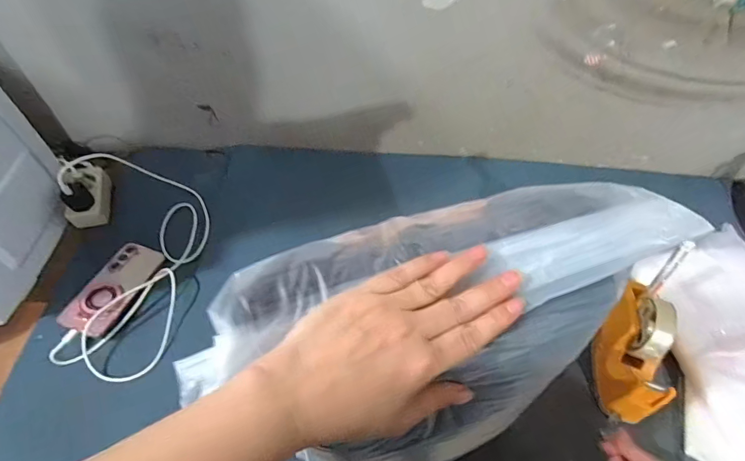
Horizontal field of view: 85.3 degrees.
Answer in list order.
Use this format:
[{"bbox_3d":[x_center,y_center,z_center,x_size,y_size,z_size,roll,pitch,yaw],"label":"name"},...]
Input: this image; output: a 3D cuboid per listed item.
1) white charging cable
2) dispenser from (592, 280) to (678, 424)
[{"bbox_3d":[-0.385,0.028,0.650,0.218,0.084,0.380,-10,56,-12],"label":"white charging cable"},{"bbox_3d":[0.369,0.162,0.565,0.069,0.085,0.192,17,77,8],"label":"dispenser"}]

